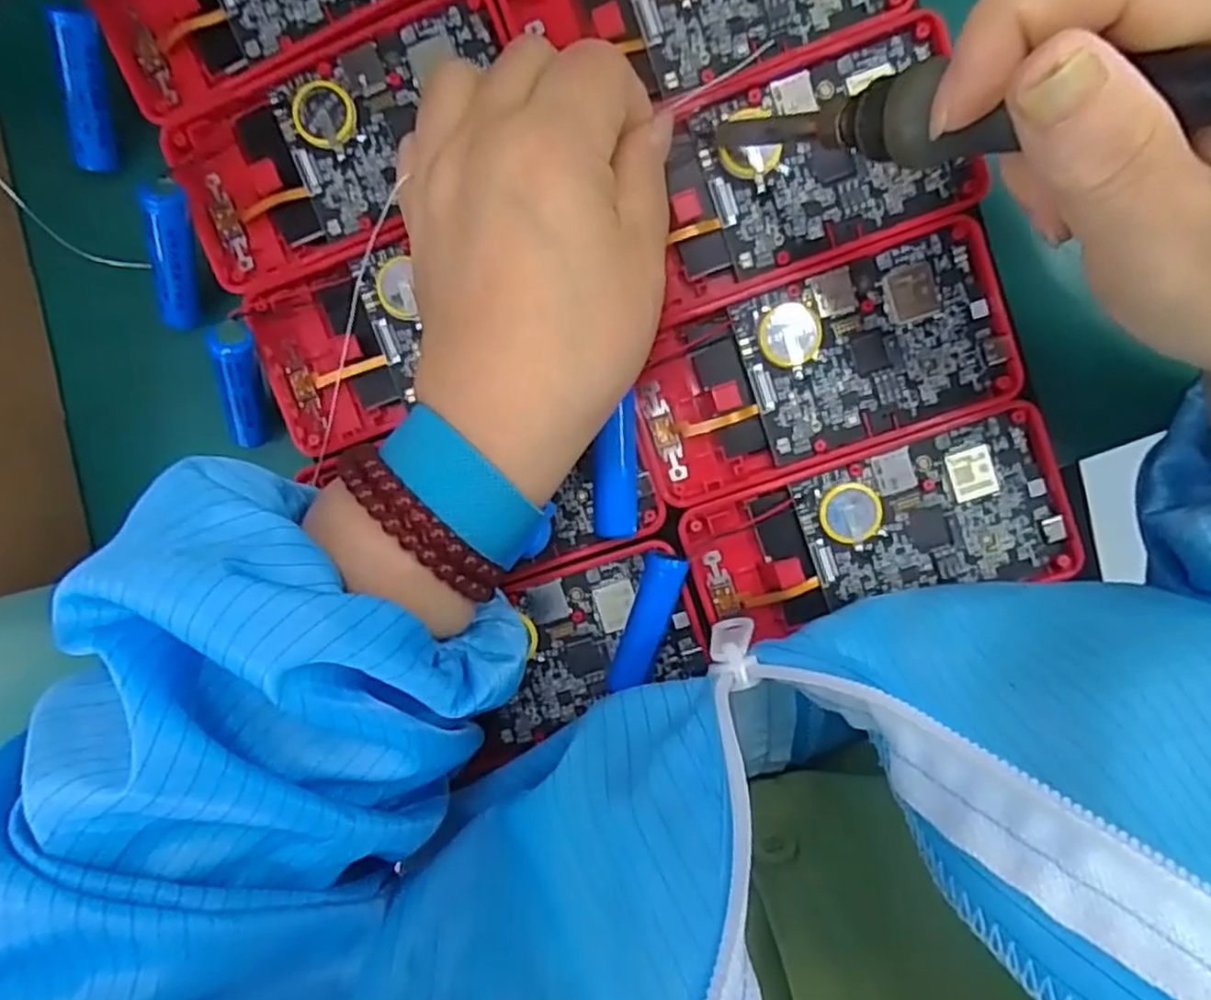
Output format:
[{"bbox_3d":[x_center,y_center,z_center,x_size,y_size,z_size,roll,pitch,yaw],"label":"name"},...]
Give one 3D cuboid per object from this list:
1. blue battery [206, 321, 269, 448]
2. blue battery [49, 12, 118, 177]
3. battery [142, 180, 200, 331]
[{"bbox_3d":[-0.127,-0.037,0.260,0.012,0.013,0.053,19,136,2],"label":"blue battery"},{"bbox_3d":[-0.180,-0.140,0.256,0.010,0.012,0.050,17,126,3],"label":"blue battery"},{"bbox_3d":[-0.150,-0.083,0.256,0.010,0.013,0.050,17,125,3],"label":"battery"}]

